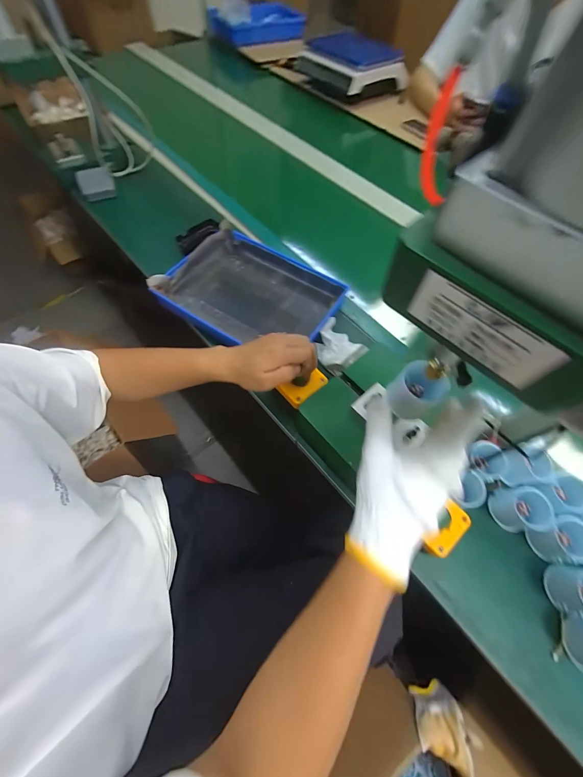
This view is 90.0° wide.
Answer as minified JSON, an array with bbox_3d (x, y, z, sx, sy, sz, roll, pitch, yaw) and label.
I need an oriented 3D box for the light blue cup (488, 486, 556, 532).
[{"bbox_3d":[0.320,0.170,0.408,0.053,0.054,0.055,1,62,-2],"label":"light blue cup"}]

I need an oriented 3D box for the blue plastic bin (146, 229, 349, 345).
[{"bbox_3d":[-0.082,-0.184,0.579,0.316,0.045,0.252,32,65,13],"label":"blue plastic bin"}]

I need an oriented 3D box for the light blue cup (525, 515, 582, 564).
[{"bbox_3d":[0.363,0.209,0.401,0.058,0.058,0.053,1,62,-2],"label":"light blue cup"}]

